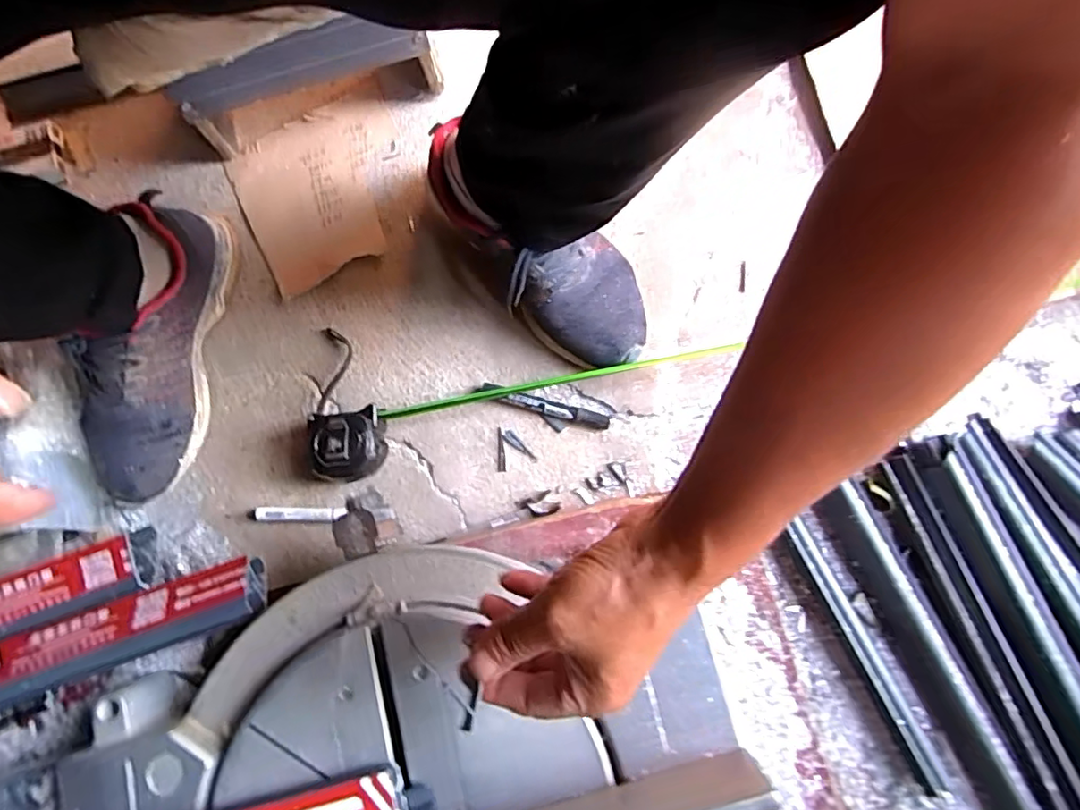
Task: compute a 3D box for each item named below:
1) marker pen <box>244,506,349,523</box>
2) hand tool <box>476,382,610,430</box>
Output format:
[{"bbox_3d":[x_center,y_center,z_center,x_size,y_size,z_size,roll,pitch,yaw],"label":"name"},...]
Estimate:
[{"bbox_3d":[-0.235,0.105,0.559,0.097,0.015,0.014,1,73,-2],"label":"marker pen"},{"bbox_3d":[0.002,0.000,0.566,0.130,0.015,0.016,17,73,3],"label":"hand tool"}]

